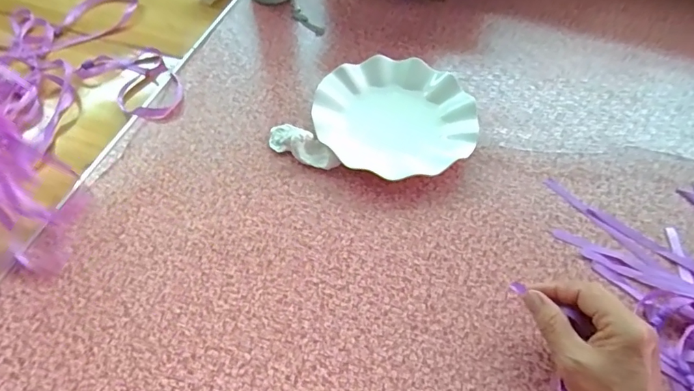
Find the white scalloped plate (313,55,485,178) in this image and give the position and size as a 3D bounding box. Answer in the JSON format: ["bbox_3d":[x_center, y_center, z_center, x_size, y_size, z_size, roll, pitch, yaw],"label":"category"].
[{"bbox_3d":[0.057,-0.094,0.519,0.181,0.027,0.164,6,55,2],"label":"white scalloped plate"}]

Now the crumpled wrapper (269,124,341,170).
[{"bbox_3d":[-0.049,-0.054,0.491,0.088,0.023,0.030,31,59,18],"label":"crumpled wrapper"}]

